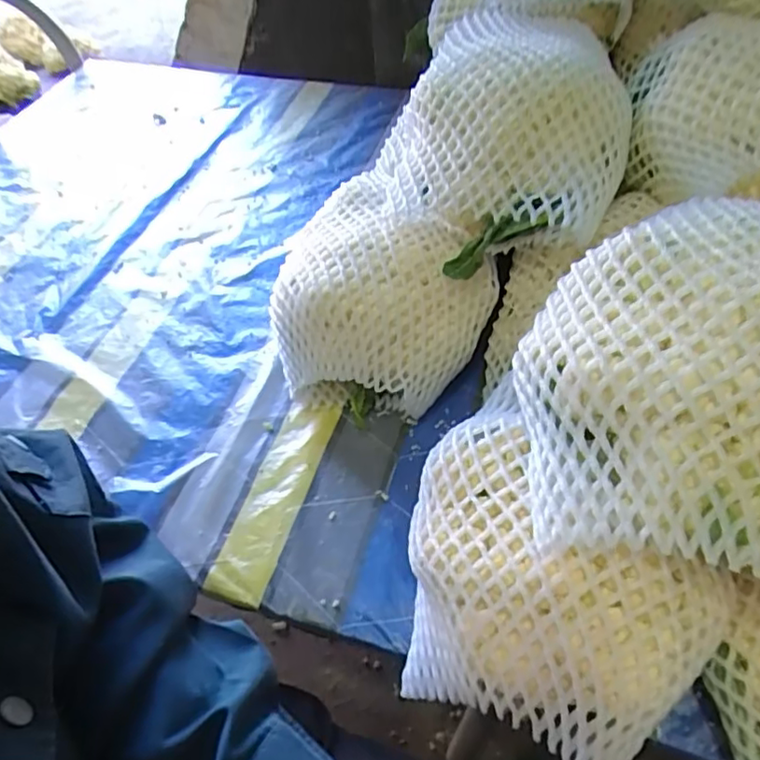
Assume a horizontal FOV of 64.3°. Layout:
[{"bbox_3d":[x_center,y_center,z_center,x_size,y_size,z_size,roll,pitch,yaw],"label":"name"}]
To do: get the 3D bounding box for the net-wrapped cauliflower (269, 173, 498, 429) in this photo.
[{"bbox_3d":[-0.013,-0.062,0.524,0.174,0.126,0.168,-3,51,3],"label":"net-wrapped cauliflower"}]

